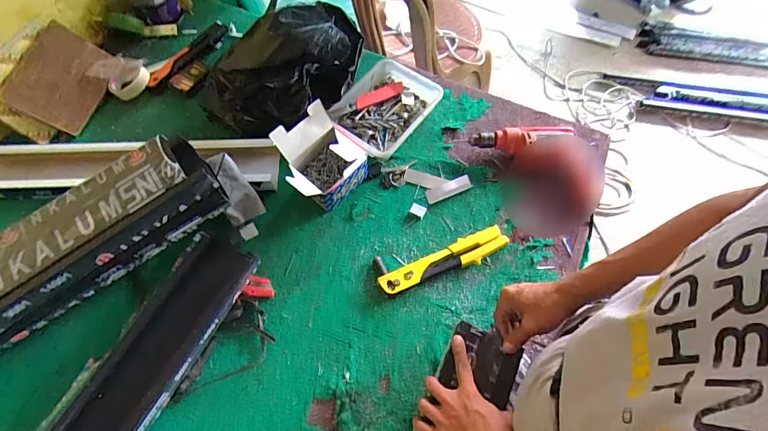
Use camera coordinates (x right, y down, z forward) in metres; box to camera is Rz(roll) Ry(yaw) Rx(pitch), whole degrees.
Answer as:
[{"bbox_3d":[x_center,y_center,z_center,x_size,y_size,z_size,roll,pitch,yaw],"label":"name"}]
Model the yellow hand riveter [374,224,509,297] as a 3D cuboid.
[{"bbox_3d":[0.109,0.082,0.703,0.243,0.026,0.069,-15,64,-6],"label":"yellow hand riveter"}]

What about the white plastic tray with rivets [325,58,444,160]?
[{"bbox_3d":[0.000,-0.236,0.823,0.173,0.055,0.228,40,71,19],"label":"white plastic tray with rivets"}]

